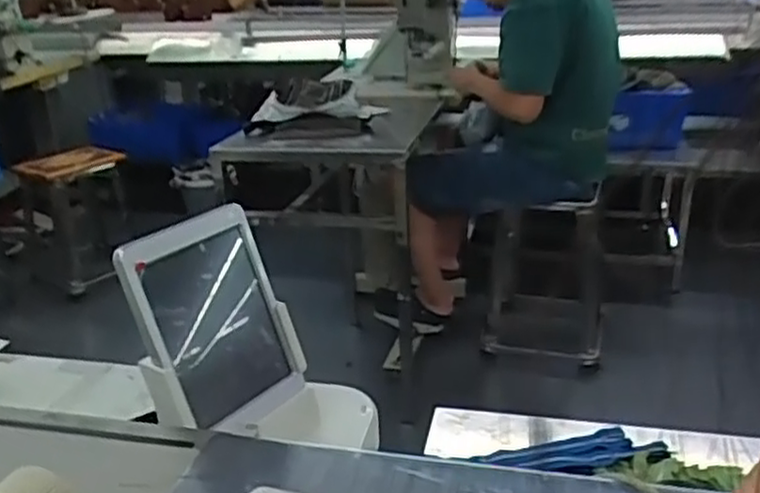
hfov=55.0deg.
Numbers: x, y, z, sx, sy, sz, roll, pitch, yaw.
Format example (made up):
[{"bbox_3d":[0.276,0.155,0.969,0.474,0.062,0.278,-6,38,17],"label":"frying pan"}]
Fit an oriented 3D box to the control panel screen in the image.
[{"bbox_3d":[-0.164,0.079,0.732,0.033,0.218,0.165,-4,19,43],"label":"control panel screen"}]

